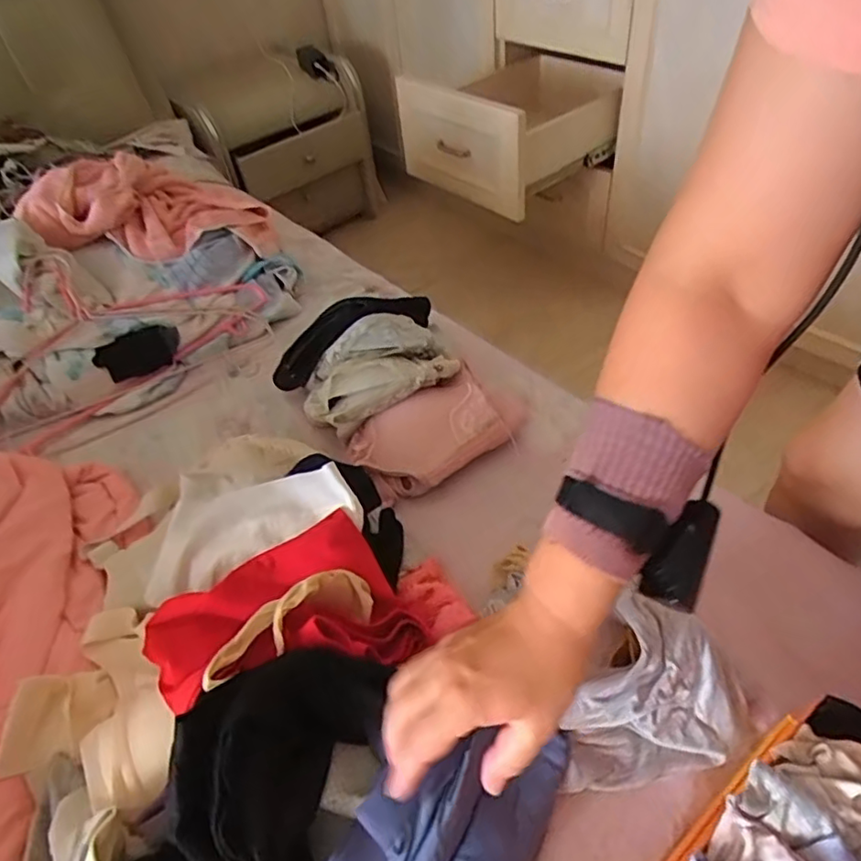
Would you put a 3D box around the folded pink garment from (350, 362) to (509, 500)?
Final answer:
[{"bbox_3d":[-0.004,0.007,0.679,0.168,0.049,0.103,-24,48,-16],"label":"folded pink garment"}]

